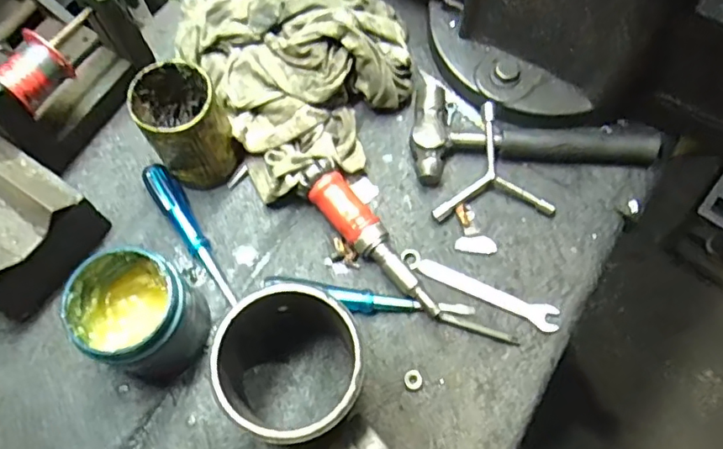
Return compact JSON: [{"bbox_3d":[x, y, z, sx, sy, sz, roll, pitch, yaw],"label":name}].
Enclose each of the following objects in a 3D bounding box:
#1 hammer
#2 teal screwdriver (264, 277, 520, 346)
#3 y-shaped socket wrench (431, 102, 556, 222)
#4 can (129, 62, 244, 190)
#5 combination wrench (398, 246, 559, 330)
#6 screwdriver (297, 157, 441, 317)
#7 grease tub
[{"bbox_3d":[0.174,-0.097,0.568,0.240,0.034,0.102,-1,68,1],"label":"hammer"},{"bbox_3d":[0.029,0.073,0.510,0.231,0.024,0.027,9,68,5],"label":"teal screwdriver"},{"bbox_3d":[0.114,-0.042,0.547,0.105,0.017,0.125,-30,86,-5],"label":"y-shaped socket wrench"},{"bbox_3d":[-0.166,-0.094,0.533,0.069,0.111,0.089,-25,69,-9],"label":"can"},{"bbox_3d":[0.111,0.061,0.524,0.153,0.006,0.025,22,70,10],"label":"combination wrench"},{"bbox_3d":[0.012,0.011,0.526,0.040,0.043,0.178,-40,72,-14],"label":"screwdriver"},{"bbox_3d":[-0.188,0.080,0.468,0.089,0.100,0.087,0,68,1],"label":"grease tub"}]

